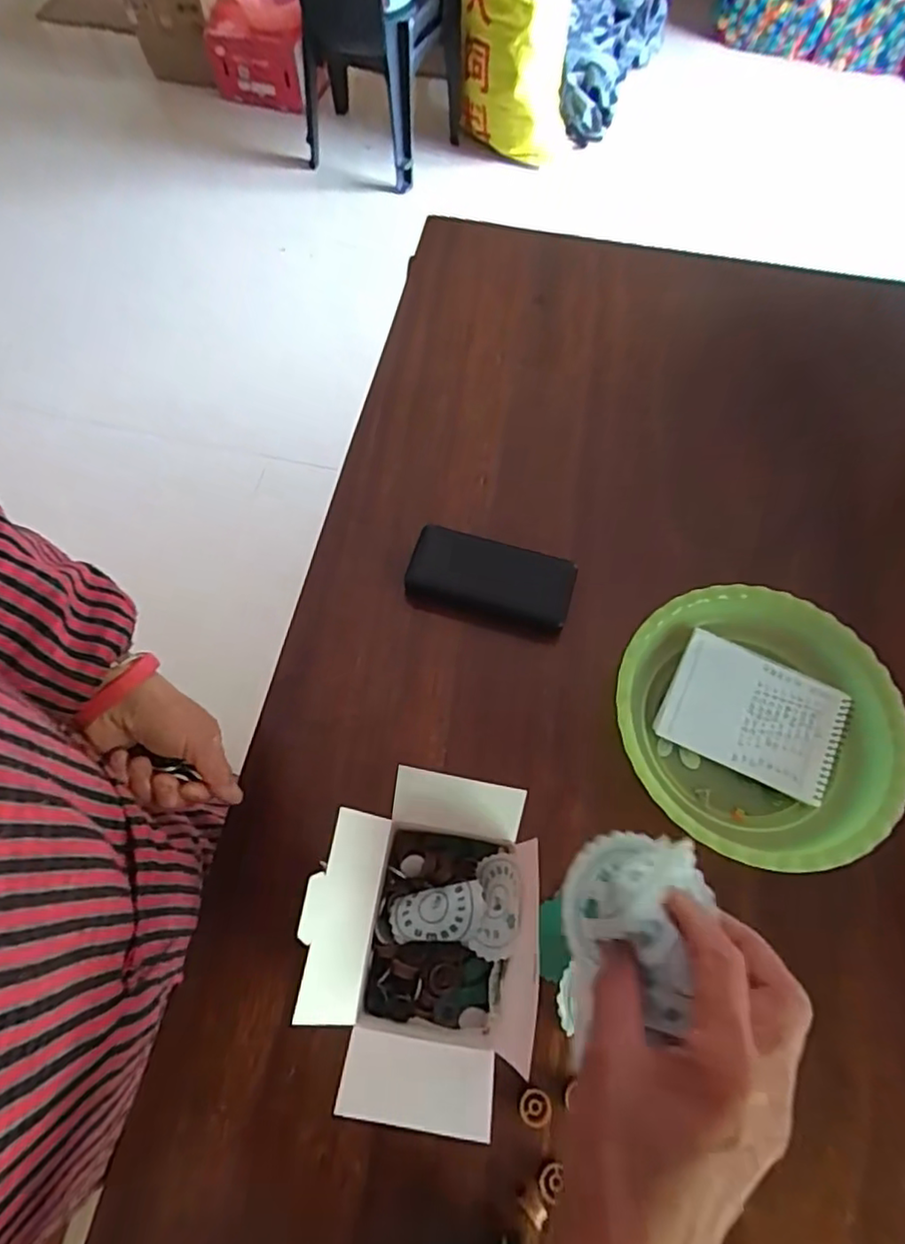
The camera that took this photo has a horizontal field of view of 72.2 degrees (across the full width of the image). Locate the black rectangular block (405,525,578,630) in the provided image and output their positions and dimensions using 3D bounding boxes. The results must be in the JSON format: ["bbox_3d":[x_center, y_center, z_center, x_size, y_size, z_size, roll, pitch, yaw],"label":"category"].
[{"bbox_3d":[0.037,-0.041,0.603,0.155,0.030,0.068,16,66,6],"label":"black rectangular block"}]

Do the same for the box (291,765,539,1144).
[{"bbox_3d":[-0.023,0.219,0.441,0.145,0.114,0.197,11,66,4],"label":"box"}]

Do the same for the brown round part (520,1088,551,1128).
[{"bbox_3d":[0.058,0.341,0.436,0.022,0.006,0.022,0,65,-1],"label":"brown round part"}]

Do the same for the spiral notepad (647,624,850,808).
[{"bbox_3d":[0.263,0.081,0.543,0.143,0.008,0.105,24,76,10],"label":"spiral notepad"}]

